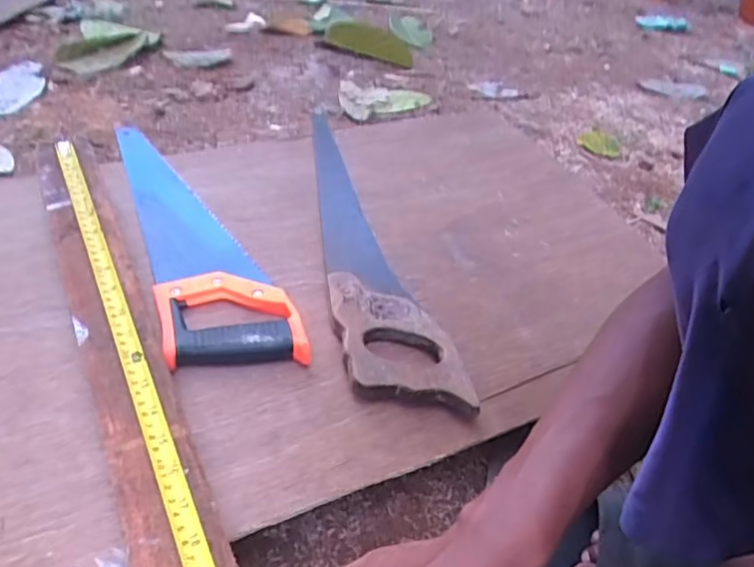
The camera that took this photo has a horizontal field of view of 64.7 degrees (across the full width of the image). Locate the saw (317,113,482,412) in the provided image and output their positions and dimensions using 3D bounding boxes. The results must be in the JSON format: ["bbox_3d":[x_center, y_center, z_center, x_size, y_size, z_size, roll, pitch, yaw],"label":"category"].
[{"bbox_3d":[-0.033,-0.079,0.687,0.098,0.025,0.577,-6,42,-15],"label":"saw"}]

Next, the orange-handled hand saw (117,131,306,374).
[{"bbox_3d":[-0.196,-0.067,0.646,0.117,0.029,0.449,-12,44,-21],"label":"orange-handled hand saw"}]

